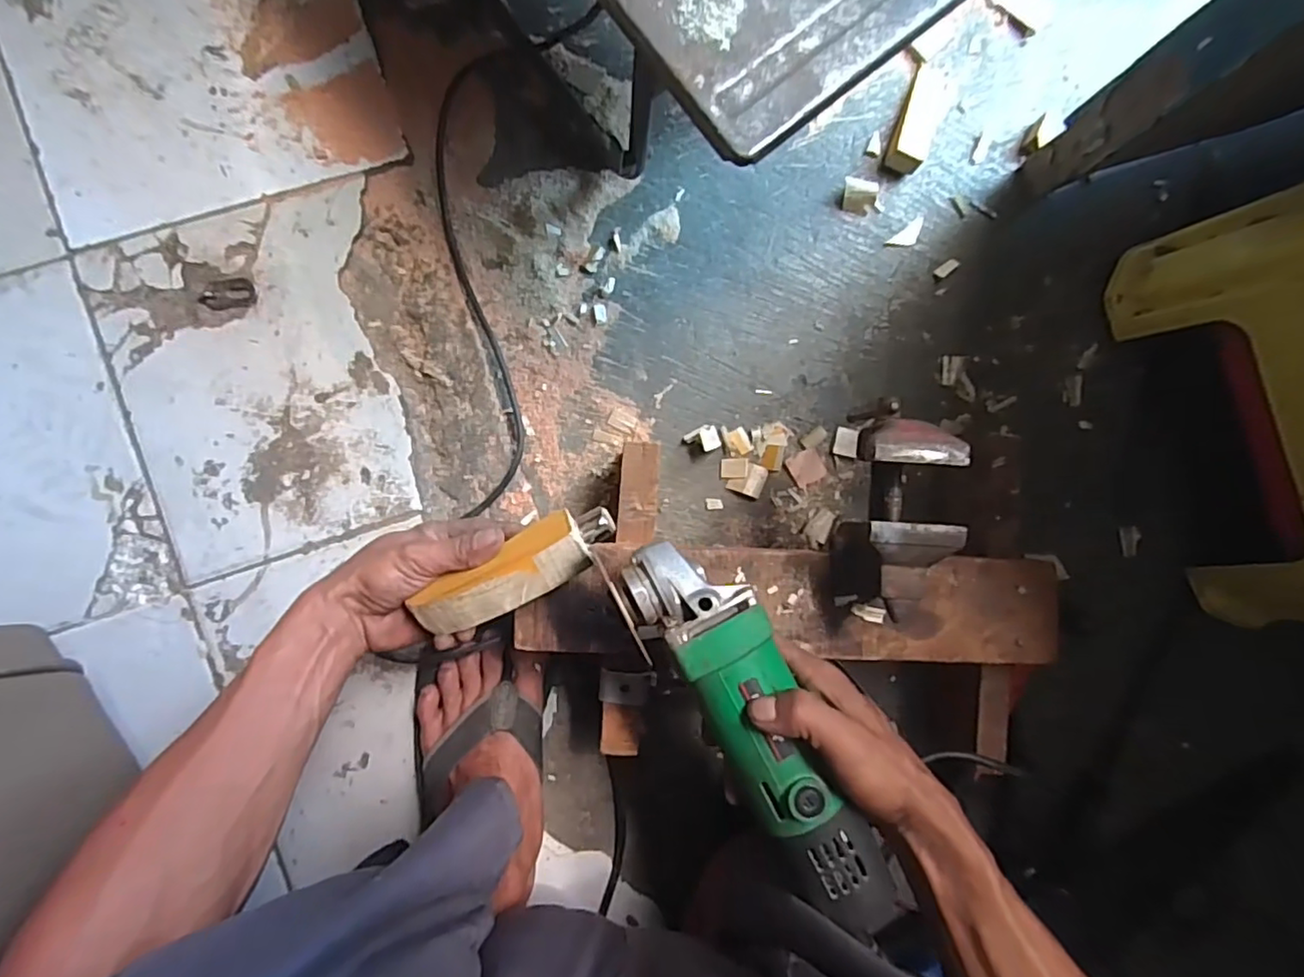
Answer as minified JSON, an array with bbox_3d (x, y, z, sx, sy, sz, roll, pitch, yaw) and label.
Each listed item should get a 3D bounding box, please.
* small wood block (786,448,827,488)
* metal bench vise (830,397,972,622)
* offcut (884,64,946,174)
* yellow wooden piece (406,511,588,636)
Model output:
[{"bbox_3d":[0.144,-0.019,0.568,0.030,0.004,0.030,-32,93,-3],"label":"small wood block"},{"bbox_3d":[0.163,0.018,0.425,0.061,0.086,0.138,-1,90,-4],"label":"metal bench vise"},{"bbox_3d":[0.245,-0.343,0.562,0.033,0.020,0.106,22,89,-4],"label":"offcut"},{"bbox_3d":[-0.101,0.060,0.418,0.120,0.032,0.042,-28,92,1],"label":"yellow wooden piece"}]

